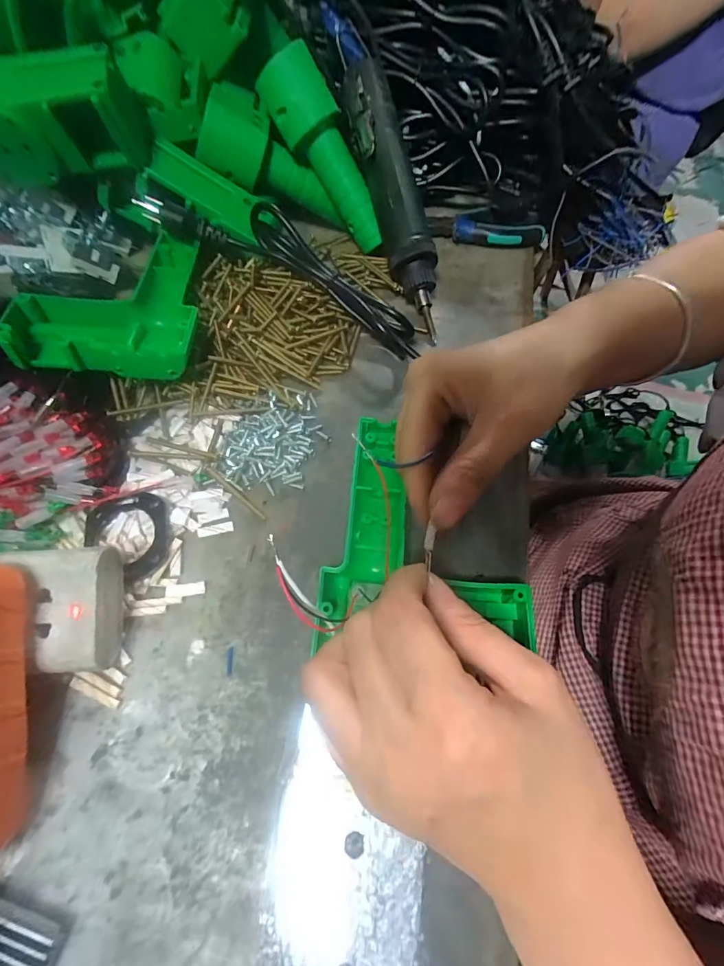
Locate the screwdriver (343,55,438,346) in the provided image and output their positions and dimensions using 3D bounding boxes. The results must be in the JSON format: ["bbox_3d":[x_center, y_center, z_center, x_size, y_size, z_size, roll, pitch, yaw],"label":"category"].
[{"bbox_3d":[0.029,-0.245,0.349,0.039,0.032,0.239,-17,94,-12],"label":"screwdriver"}]

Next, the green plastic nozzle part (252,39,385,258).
[{"bbox_3d":[-0.029,-0.280,0.354,0.041,0.145,0.036,4,53,44],"label":"green plastic nozzle part"}]

